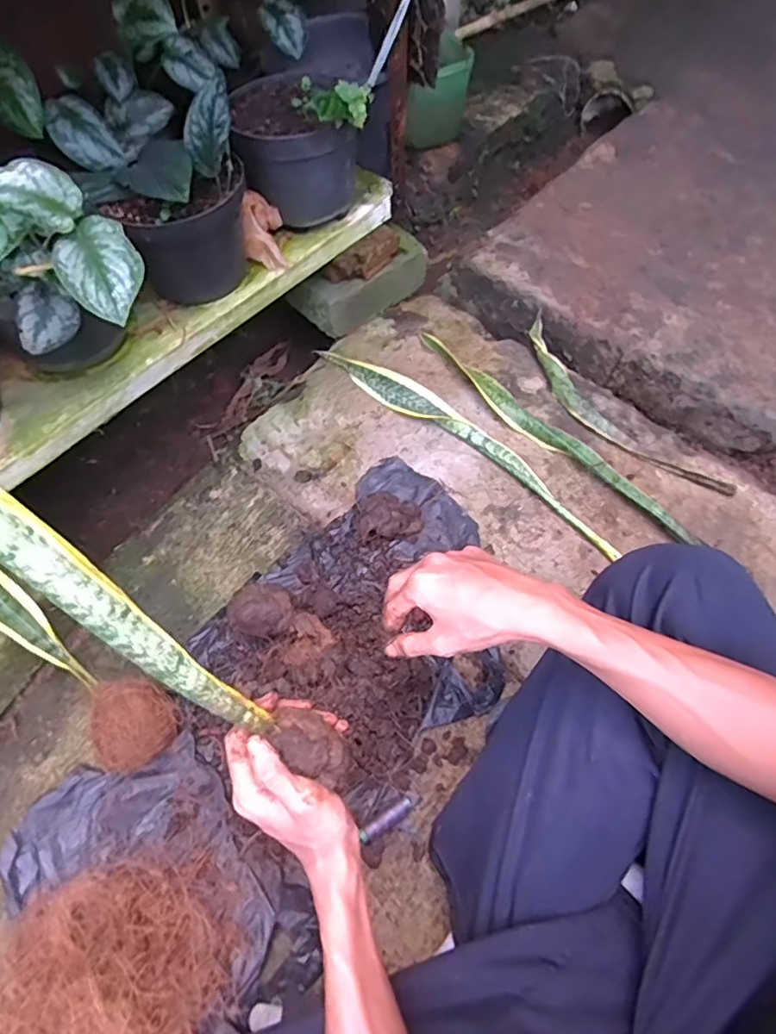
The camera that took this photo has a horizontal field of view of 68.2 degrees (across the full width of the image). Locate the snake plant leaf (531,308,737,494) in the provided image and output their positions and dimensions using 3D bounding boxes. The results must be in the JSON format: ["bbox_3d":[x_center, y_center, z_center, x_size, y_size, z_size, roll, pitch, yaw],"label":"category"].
[{"bbox_3d":[0.321,-0.160,0.834,0.093,0.026,0.389,-31,65,-17],"label":"snake plant leaf"}]

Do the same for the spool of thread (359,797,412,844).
[{"bbox_3d":[0.000,0.306,0.577,0.056,0.014,0.015,-32,65,-17],"label":"spool of thread"}]

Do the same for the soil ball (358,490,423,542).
[{"bbox_3d":[0.000,-0.005,0.730,0.084,0.039,0.067,-13,61,-8],"label":"soil ball"}]

